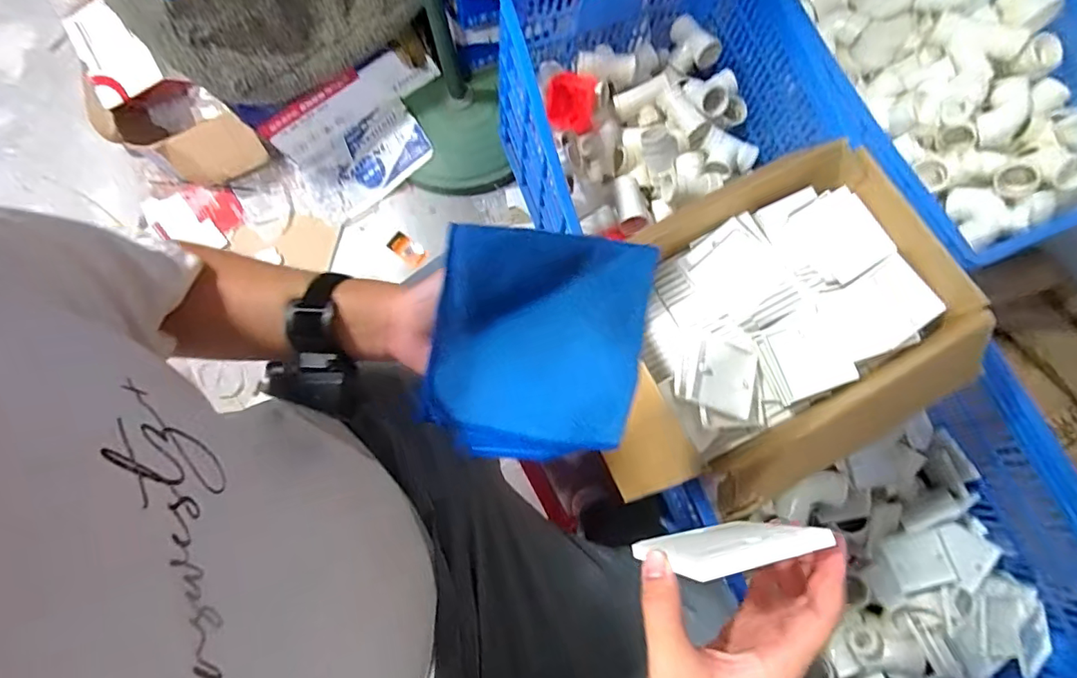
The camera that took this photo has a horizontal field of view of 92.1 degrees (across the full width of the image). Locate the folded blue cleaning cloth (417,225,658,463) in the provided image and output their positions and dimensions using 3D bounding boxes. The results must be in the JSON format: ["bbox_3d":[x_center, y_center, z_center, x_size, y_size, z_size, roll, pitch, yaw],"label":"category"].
[{"bbox_3d":[-0.003,0.004,0.349,0.138,0.030,0.154,10,87,9],"label":"folded blue cleaning cloth"}]

